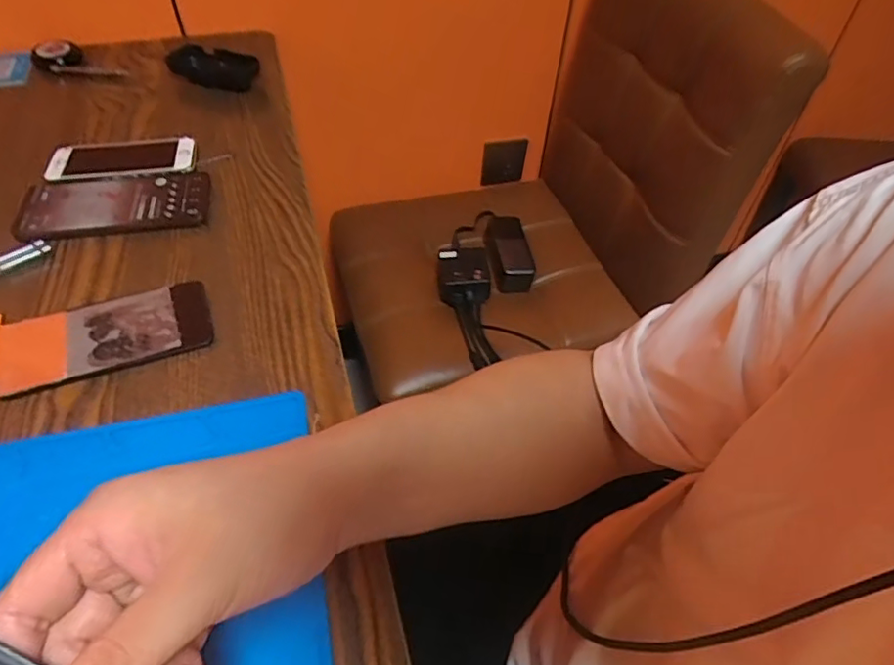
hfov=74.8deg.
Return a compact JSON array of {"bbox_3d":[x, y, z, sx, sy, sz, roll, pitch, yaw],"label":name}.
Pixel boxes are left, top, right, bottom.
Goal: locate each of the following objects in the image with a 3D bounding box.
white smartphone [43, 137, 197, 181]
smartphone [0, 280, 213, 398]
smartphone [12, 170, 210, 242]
[{"bbox_3d":[-0.330,-0.178,0.596,0.136,0.009,0.073,-7,49,-9],"label":"white smartphone"},{"bbox_3d":[-0.263,0.001,0.451,0.150,0.010,0.069,-15,51,-15],"label":"smartphone"},{"bbox_3d":[-0.312,-0.121,0.552,0.167,0.014,0.079,-7,50,-9],"label":"smartphone"}]

